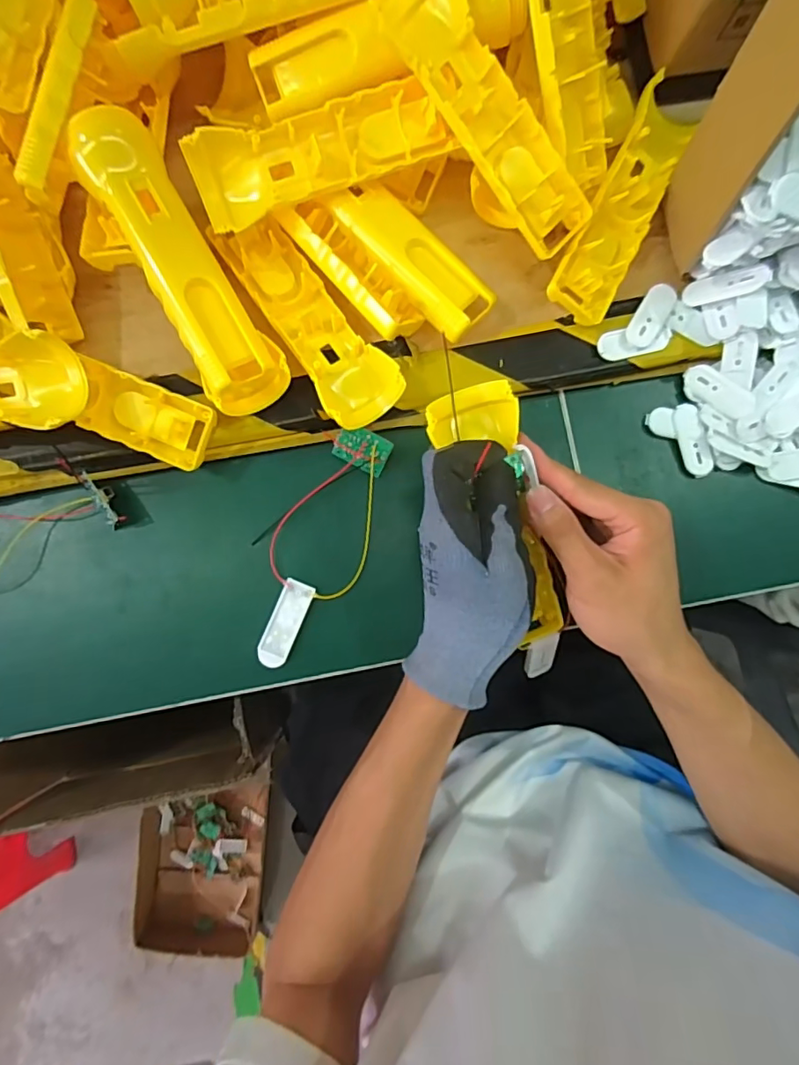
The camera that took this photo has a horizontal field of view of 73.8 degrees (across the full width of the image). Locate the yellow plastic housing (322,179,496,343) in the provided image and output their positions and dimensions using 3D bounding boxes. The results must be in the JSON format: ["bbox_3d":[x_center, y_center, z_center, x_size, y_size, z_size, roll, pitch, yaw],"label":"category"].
[{"bbox_3d":[0.010,-0.175,0.343,0.041,0.031,0.113,-42,87,-4],"label":"yellow plastic housing"}]

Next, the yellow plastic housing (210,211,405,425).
[{"bbox_3d":[-0.058,-0.138,0.337,0.049,0.023,0.153,-35,87,-4],"label":"yellow plastic housing"}]

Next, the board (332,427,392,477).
[{"bbox_3d":[-0.024,-0.056,0.352,0.036,0.007,0.024,28,85,1],"label":"board"}]

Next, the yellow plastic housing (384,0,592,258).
[{"bbox_3d":[0.054,-0.241,0.313,0.045,0.020,0.161,-43,108,-4],"label":"yellow plastic housing"}]

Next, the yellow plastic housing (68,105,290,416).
[{"bbox_3d":[-0.128,-0.158,0.315,0.047,0.030,0.177,-29,101,-4],"label":"yellow plastic housing"}]

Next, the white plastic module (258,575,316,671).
[{"bbox_3d":[-0.076,0.061,0.352,0.020,0.004,0.058,23,85,0],"label":"white plastic module"}]

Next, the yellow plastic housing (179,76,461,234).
[{"bbox_3d":[-0.046,-0.225,0.317,0.150,0.032,0.043,-20,86,-3],"label":"yellow plastic housing"}]

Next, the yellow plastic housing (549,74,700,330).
[{"bbox_3d":[0.148,-0.215,0.348,0.041,0.022,0.157,27,85,1],"label":"yellow plastic housing"}]

